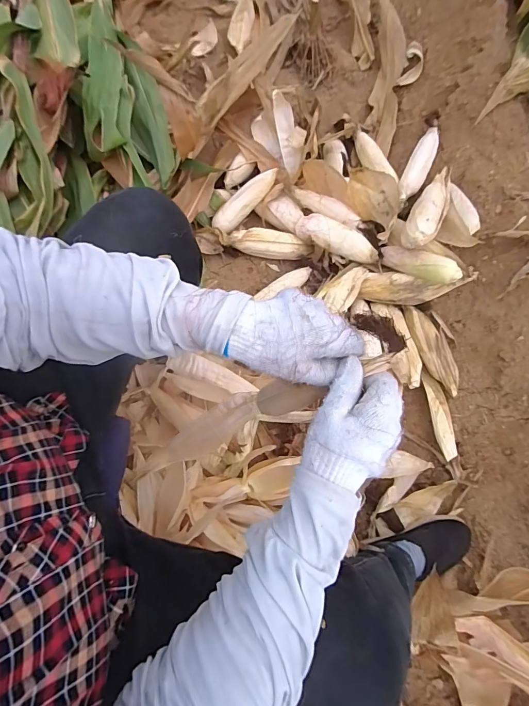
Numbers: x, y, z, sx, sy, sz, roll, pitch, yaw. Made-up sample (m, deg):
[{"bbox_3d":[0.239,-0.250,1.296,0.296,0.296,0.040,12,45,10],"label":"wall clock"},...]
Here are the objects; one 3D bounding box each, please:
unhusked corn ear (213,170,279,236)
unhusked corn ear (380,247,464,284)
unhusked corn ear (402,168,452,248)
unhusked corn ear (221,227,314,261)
[{"bbox_3d":[-0.045,-0.368,0.874,0.195,0.044,0.056,-41,80,7],"label":"unhusked corn ear"},{"bbox_3d":[0.334,-0.194,0.795,0.047,0.049,0.185,-50,49,-9],"label":"unhusked corn ear"},{"bbox_3d":[0.375,-0.332,0.817,0.070,0.051,0.250,28,67,6],"label":"unhusked corn ear"},{"bbox_3d":[0.011,-0.265,0.878,0.206,0.055,0.050,7,78,2],"label":"unhusked corn ear"}]

